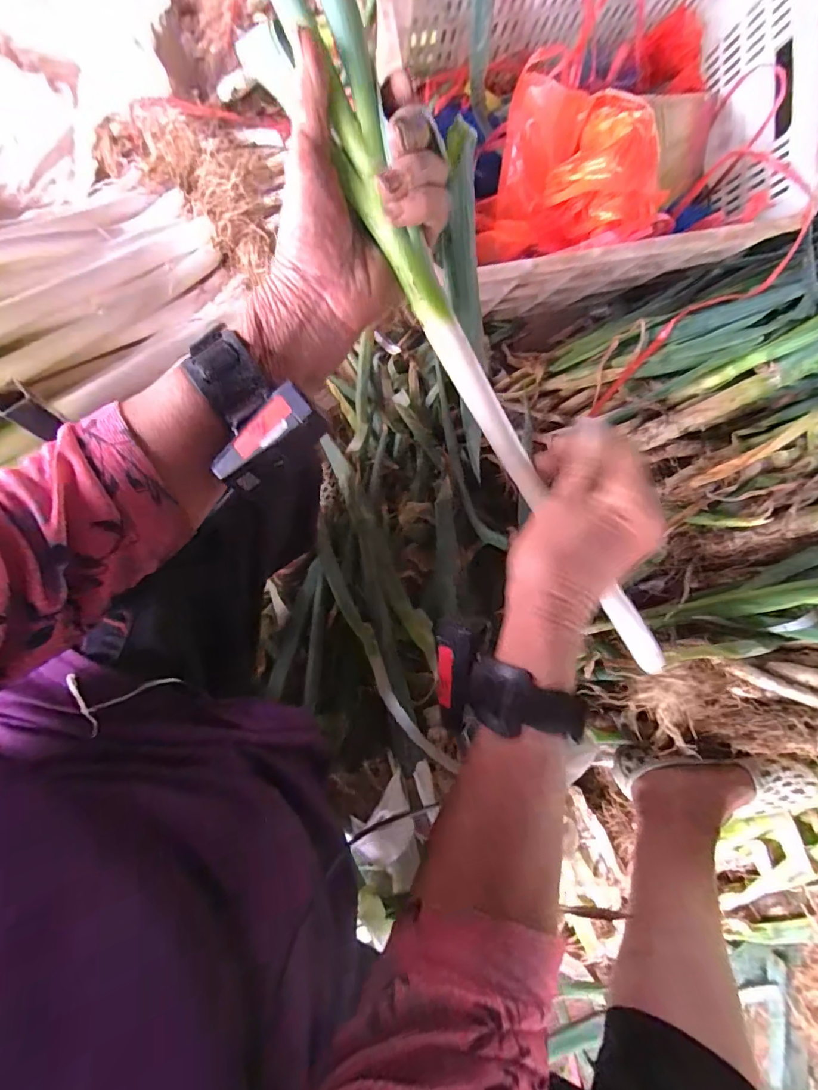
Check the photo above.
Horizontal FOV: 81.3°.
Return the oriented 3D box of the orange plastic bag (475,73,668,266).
[{"bbox_3d":[0.200,-0.457,0.606,0.210,0.117,0.160,9,79,1],"label":"orange plastic bag"}]

